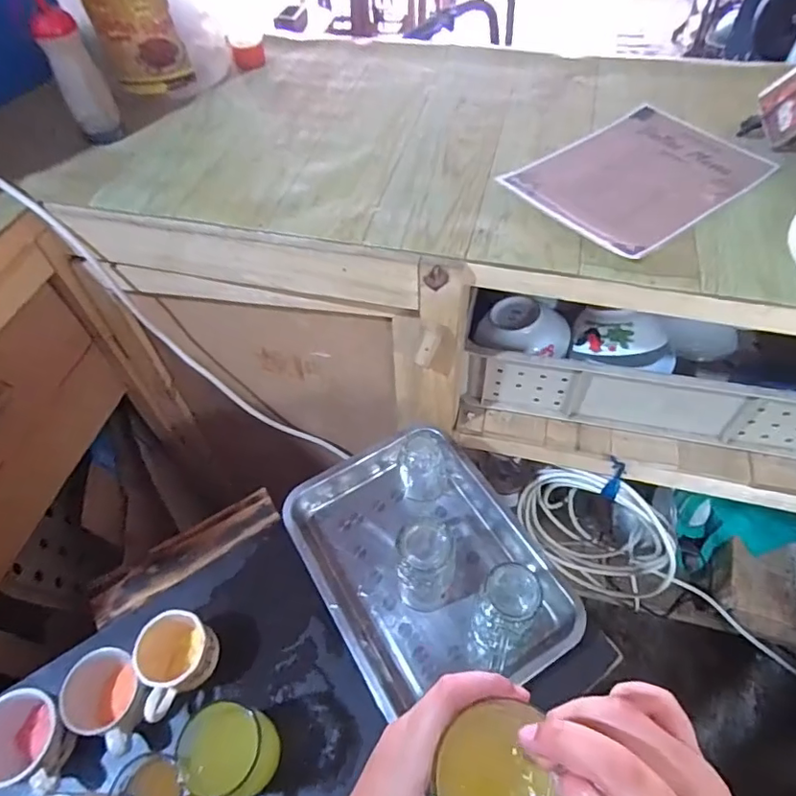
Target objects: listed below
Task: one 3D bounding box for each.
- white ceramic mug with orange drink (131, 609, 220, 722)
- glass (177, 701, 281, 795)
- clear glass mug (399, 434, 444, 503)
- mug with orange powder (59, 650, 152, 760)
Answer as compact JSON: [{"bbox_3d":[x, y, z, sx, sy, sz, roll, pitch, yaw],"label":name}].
[{"bbox_3d":[-0.254,0.299,0.607,0.072,0.086,0.097,29,62,21],"label":"white ceramic mug with orange drink"},{"bbox_3d":[-0.163,0.351,0.536,0.076,0.115,0.072,-1,55,2],"label":"glass"},{"bbox_3d":[0.032,0.095,0.731,0.053,0.090,0.059,7,56,8],"label":"clear glass mug"},{"bbox_3d":[-0.312,0.335,0.598,0.088,0.086,0.075,20,59,16],"label":"mug with orange powder"}]

